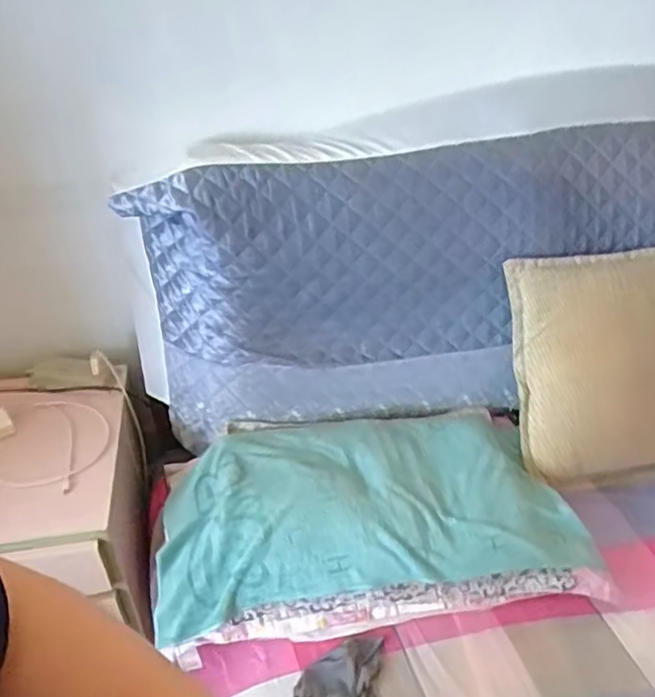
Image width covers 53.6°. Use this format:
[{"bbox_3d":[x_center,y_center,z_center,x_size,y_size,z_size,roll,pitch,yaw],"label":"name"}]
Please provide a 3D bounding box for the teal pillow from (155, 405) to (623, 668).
[{"bbox_3d":[0.059,0.269,1.062,0.669,0.155,0.352,-7,38,-10],"label":"teal pillow"}]

